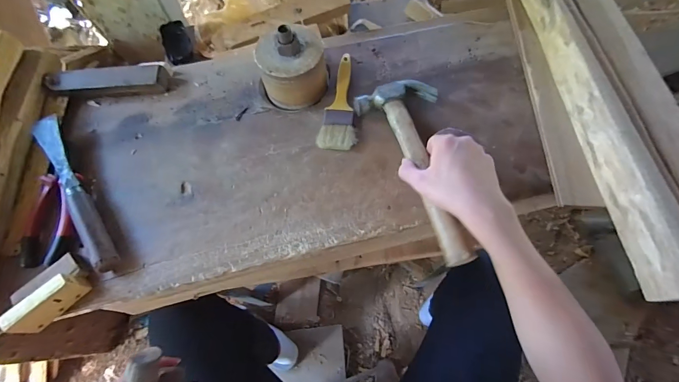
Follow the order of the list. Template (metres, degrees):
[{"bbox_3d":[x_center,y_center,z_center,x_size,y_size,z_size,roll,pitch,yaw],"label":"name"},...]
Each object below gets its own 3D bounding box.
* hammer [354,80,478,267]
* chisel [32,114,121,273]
[{"bbox_3d":[0.110,-0.036,0.444,0.116,0.024,0.276,-12,64,-5],"label":"hammer"},{"bbox_3d":[-0.375,-0.005,0.465,0.034,0.020,0.268,-32,71,-13],"label":"chisel"}]

